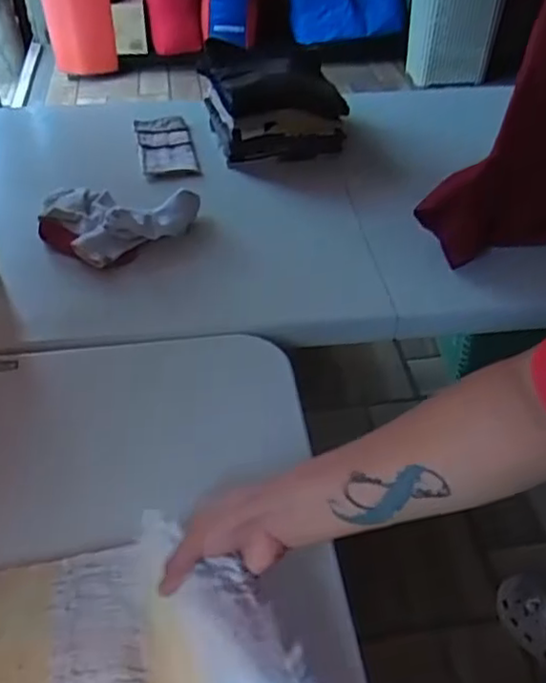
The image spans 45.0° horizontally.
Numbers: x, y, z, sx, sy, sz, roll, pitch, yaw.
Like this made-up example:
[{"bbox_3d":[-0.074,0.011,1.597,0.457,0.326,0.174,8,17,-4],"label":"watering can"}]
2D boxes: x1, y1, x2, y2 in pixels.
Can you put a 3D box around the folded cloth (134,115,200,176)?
[{"bbox_3d":[-0.198,-0.365,1.209,0.099,0.013,0.205,-10,43,-7],"label":"folded cloth"}]

